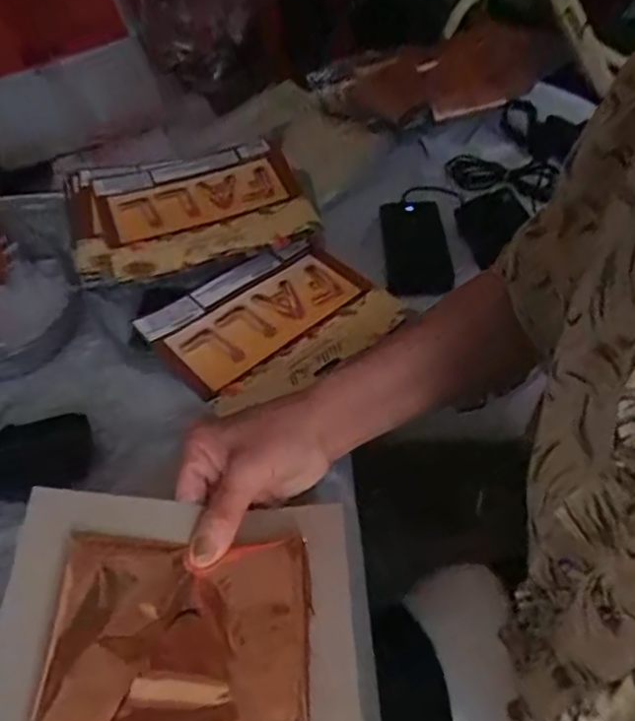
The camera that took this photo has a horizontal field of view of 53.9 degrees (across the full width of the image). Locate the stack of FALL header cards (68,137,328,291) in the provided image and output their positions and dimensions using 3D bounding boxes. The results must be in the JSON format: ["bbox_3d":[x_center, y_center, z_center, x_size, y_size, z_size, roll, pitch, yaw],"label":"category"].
[{"bbox_3d":[-0.129,-0.150,0.625,0.223,0.032,0.170,-19,51,-10],"label":"stack of FALL header cards"}]

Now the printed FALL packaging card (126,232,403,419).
[{"bbox_3d":[-0.040,-0.038,0.547,0.191,0.012,0.135,-30,54,-18],"label":"printed FALL packaging card"}]

